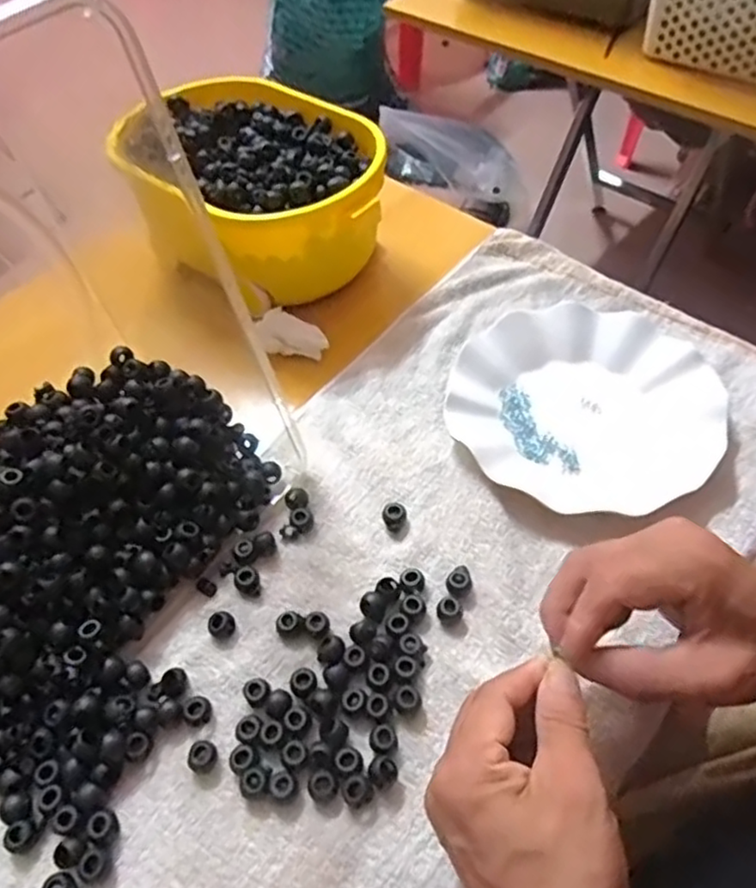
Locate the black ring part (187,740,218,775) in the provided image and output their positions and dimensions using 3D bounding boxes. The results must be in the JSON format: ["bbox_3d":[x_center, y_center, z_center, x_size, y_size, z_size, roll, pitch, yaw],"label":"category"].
[{"bbox_3d":[-0.093,0.165,0.363,0.015,0.007,0.015,-2,52,2],"label":"black ring part"}]

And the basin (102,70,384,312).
[{"bbox_3d":[-0.099,-0.215,0.582,0.162,0.083,0.238,-37,59,-22],"label":"basin"}]

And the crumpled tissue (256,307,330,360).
[{"bbox_3d":[-0.068,-0.084,0.540,0.054,0.020,0.031,22,57,20],"label":"crumpled tissue"}]

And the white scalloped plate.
[{"bbox_3d":[0.149,-0.029,0.485,0.192,0.022,0.174,2,53,6],"label":"white scalloped plate"}]

